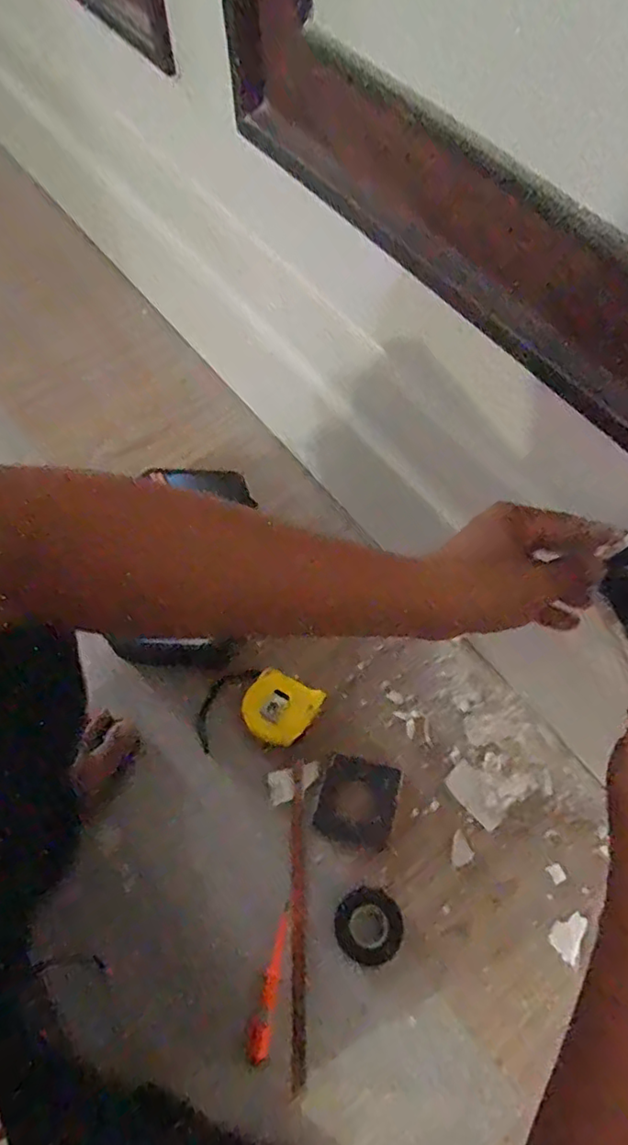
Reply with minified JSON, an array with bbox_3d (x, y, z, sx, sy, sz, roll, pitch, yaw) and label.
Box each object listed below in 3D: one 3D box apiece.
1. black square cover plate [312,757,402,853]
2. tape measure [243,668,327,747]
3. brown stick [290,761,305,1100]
[{"bbox_3d":[0.048,0.254,0.662,0.085,0.004,0.086,13,68,8],"label":"black square cover plate"},{"bbox_3d":[-0.039,0.156,0.675,0.079,0.040,0.074,24,70,13],"label":"tape measure"},{"bbox_3d":[-0.017,0.351,0.617,0.012,0.007,0.291,-2,66,2],"label":"brown stick"}]

